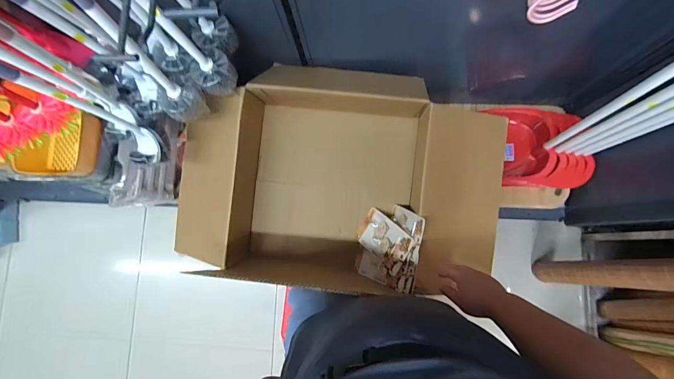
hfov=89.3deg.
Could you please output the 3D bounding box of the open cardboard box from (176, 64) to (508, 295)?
[{"bbox_3d":[-0.006,-0.056,0.880,0.799,0.211,0.524,6,83,5],"label":"open cardboard box"}]

